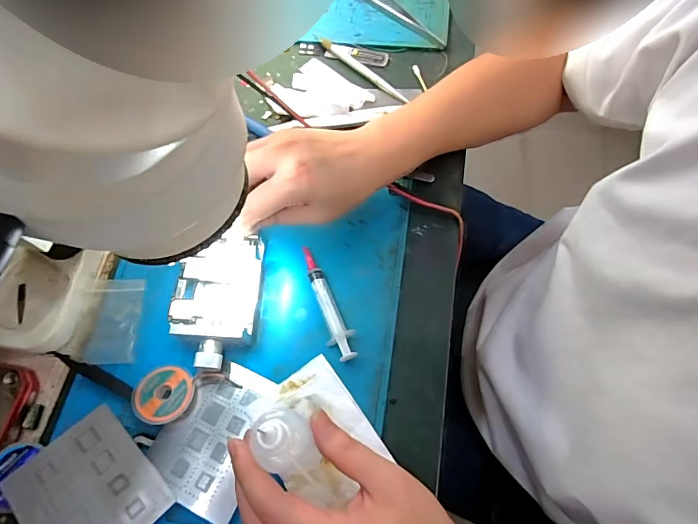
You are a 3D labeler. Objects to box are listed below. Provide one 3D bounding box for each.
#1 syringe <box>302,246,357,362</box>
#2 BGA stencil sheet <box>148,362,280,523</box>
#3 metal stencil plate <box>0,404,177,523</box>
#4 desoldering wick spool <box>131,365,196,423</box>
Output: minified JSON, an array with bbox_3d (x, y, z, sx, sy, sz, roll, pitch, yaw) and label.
[{"bbox_3d":[-0.017,0.032,0.354,0.020,0.013,0.103,-19,67,-6],"label":"syringe"},{"bbox_3d":[-0.100,0.127,0.321,0.076,0.004,0.098,20,64,17],"label":"BGA stencil sheet"},{"bbox_3d":[-0.183,0.161,0.300,0.098,0.005,0.079,38,61,21],"label":"metal stencil plate"},{"bbox_3d":[-0.143,0.102,0.328,0.044,0.013,0.041,-1,67,2],"label":"desoldering wick spool"}]

